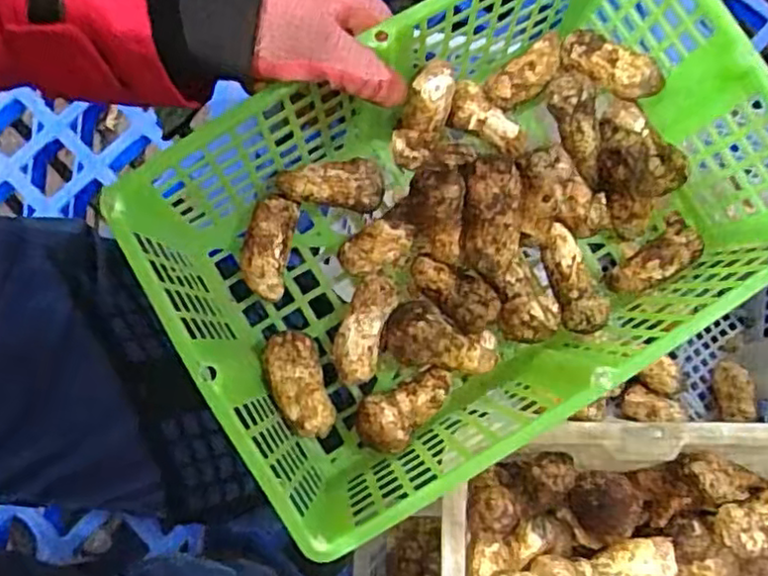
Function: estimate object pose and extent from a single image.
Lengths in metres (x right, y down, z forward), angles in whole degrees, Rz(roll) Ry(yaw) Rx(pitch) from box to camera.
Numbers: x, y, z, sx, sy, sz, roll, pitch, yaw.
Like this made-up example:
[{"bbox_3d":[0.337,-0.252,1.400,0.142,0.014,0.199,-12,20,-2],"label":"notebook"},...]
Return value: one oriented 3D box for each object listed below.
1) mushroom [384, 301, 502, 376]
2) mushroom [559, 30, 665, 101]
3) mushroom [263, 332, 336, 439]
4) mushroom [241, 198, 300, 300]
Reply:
[{"bbox_3d":[0.037,0.033,0.403,0.068,0.027,0.037,17,76,-17],"label":"mushroom"},{"bbox_3d":[0.146,-0.143,0.426,0.023,0.023,0.071,-43,58,-10],"label":"mushroom"},{"bbox_3d":[-0.051,0.061,0.407,0.032,0.038,0.063,-17,78,-5],"label":"mushroom"},{"bbox_3d":[-0.072,-0.024,0.416,0.027,0.032,0.062,10,77,2],"label":"mushroom"}]

